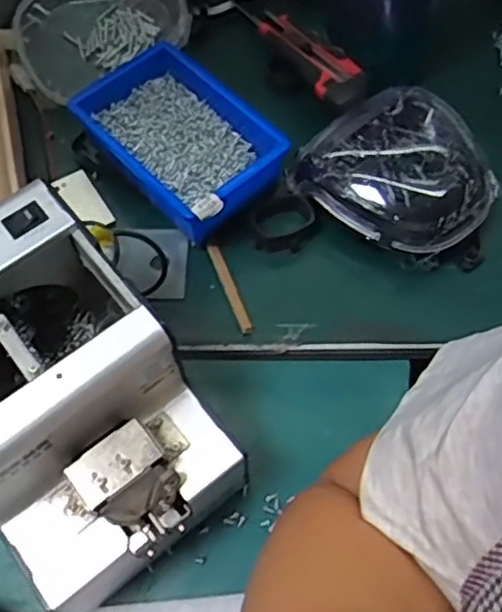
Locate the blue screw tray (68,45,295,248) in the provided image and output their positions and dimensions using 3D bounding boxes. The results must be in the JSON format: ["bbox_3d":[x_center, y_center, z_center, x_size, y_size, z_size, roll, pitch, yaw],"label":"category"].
[{"bbox_3d":[-0.055,-0.125,0.514,0.099,0.050,0.161,-39,70,-15],"label":"blue screw tray"}]

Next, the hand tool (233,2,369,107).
[{"bbox_3d":[0.041,-0.209,0.548,0.038,0.012,0.157,-23,51,-14],"label":"hand tool"}]

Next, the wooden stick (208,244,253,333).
[{"bbox_3d":[-0.016,-0.015,0.492,0.009,0.006,0.079,-18,66,-12],"label":"wooden stick"}]

